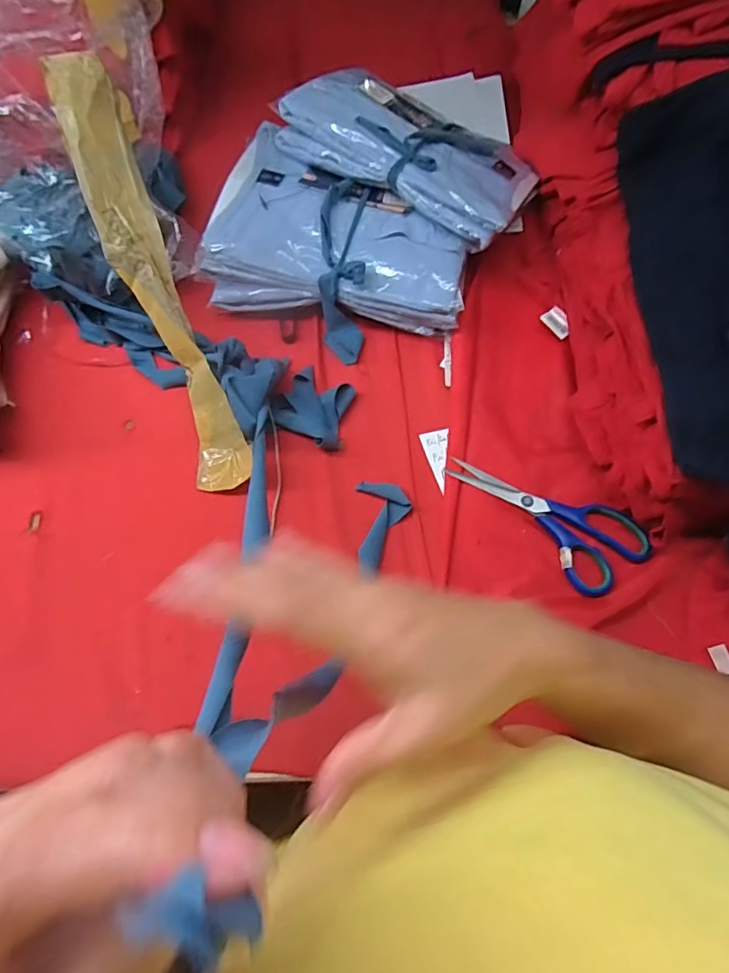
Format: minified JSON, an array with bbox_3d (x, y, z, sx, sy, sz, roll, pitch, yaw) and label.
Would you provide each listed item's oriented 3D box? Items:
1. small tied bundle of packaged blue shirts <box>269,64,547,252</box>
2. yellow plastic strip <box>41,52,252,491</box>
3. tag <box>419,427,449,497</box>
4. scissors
[{"bbox_3d":[0.057,-0.366,0.569,0.257,0.060,0.180,34,62,2],"label":"small tied bundle of packaged blue shirts"},{"bbox_3d":[-0.182,-0.170,0.457,0.052,0.030,0.359,-20,102,-7],"label":"yellow plastic strip"},{"bbox_3d":[0.066,-0.026,0.500,0.027,0.007,0.066,5,68,3],"label":"tag"},{"bbox_3d":[0.167,0.016,0.473,0.081,0.008,0.177,-41,73,-14],"label":"scissors"}]

